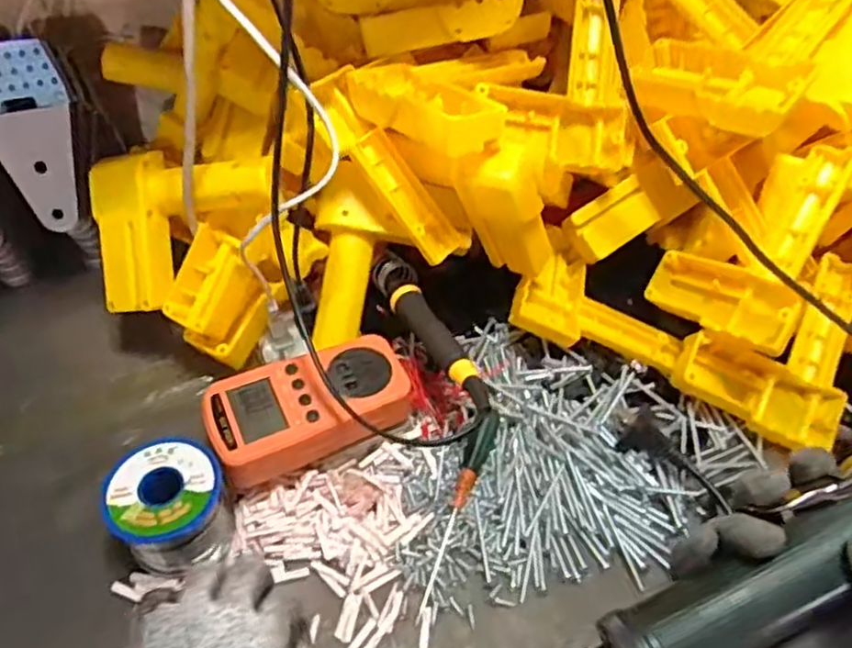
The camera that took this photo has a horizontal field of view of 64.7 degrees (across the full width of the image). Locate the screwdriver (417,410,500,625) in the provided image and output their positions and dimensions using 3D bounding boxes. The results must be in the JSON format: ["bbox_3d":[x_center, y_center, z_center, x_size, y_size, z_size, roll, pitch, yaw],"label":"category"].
[{"bbox_3d":[0.021,0.120,0.443,0.015,0.017,0.143,17,61,13],"label":"screwdriver"}]

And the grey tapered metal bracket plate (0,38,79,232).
[{"bbox_3d":[-0.297,-0.140,0.509,0.066,0.135,0.010,-13,25,-15],"label":"grey tapered metal bracket plate"}]

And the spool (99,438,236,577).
[{"bbox_3d":[-0.156,0.113,0.413,0.063,0.061,0.060,2,46,-2],"label":"spool"}]

